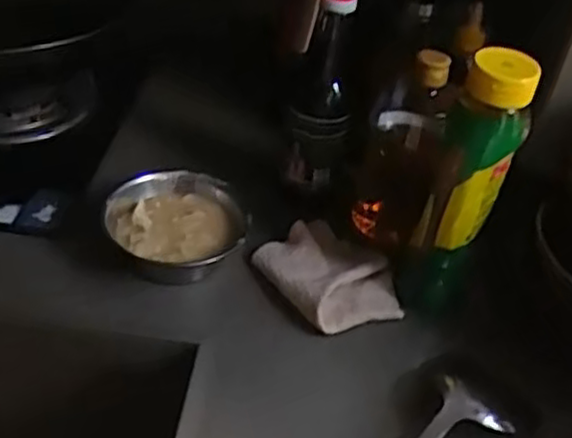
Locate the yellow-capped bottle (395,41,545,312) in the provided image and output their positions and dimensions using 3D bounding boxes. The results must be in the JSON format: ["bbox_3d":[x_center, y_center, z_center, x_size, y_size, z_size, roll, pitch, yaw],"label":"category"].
[{"bbox_3d":[0.148,-0.022,0.624,0.060,0.242,0.050,-19,47,-30],"label":"yellow-capped bottle"}]

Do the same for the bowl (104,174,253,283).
[{"bbox_3d":[-0.104,0.007,0.690,0.124,0.044,0.121,5,40,-4],"label":"bowl"}]

